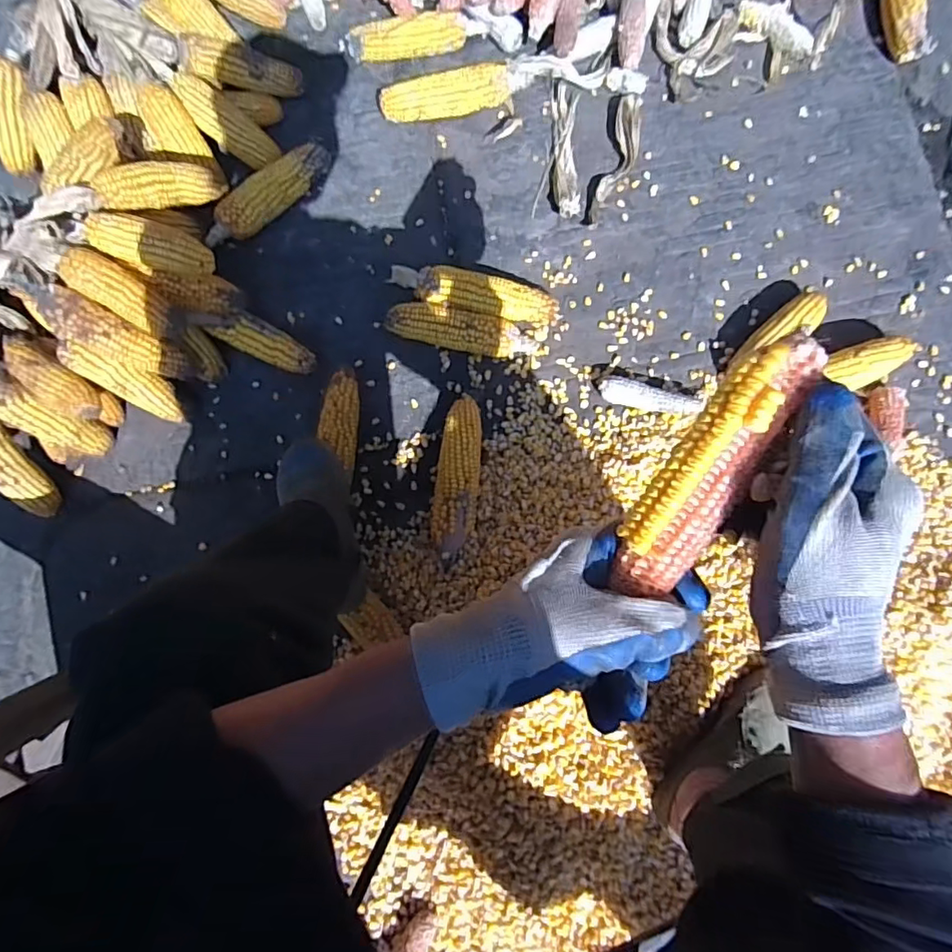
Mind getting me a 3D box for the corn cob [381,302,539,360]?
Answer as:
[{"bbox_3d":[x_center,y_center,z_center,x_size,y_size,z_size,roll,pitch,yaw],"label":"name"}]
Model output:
[{"bbox_3d":[-0.021,-0.205,0.771,0.203,0.058,0.055,12,84,7],"label":"corn cob"}]

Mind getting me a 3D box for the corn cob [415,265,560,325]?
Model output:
[{"bbox_3d":[0.017,-0.254,0.775,0.198,0.063,0.055,9,83,6],"label":"corn cob"}]

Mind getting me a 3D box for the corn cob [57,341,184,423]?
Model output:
[{"bbox_3d":[-0.477,-0.129,0.748,0.040,0.162,0.053,30,86,47],"label":"corn cob"}]

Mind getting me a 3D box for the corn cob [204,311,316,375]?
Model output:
[{"bbox_3d":[-0.306,-0.193,0.795,0.160,0.052,0.054,26,85,8],"label":"corn cob"}]

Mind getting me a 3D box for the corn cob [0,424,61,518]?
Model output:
[{"bbox_3d":[-0.637,-0.006,0.738,0.046,0.175,0.050,-3,45,5],"label":"corn cob"}]

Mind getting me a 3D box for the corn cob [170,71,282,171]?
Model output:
[{"bbox_3d":[-0.381,-0.538,0.825,0.043,0.157,0.064,24,84,52],"label":"corn cob"}]

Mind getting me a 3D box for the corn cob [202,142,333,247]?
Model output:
[{"bbox_3d":[-0.315,-0.426,0.826,0.052,0.056,0.226,44,89,9],"label":"corn cob"}]

